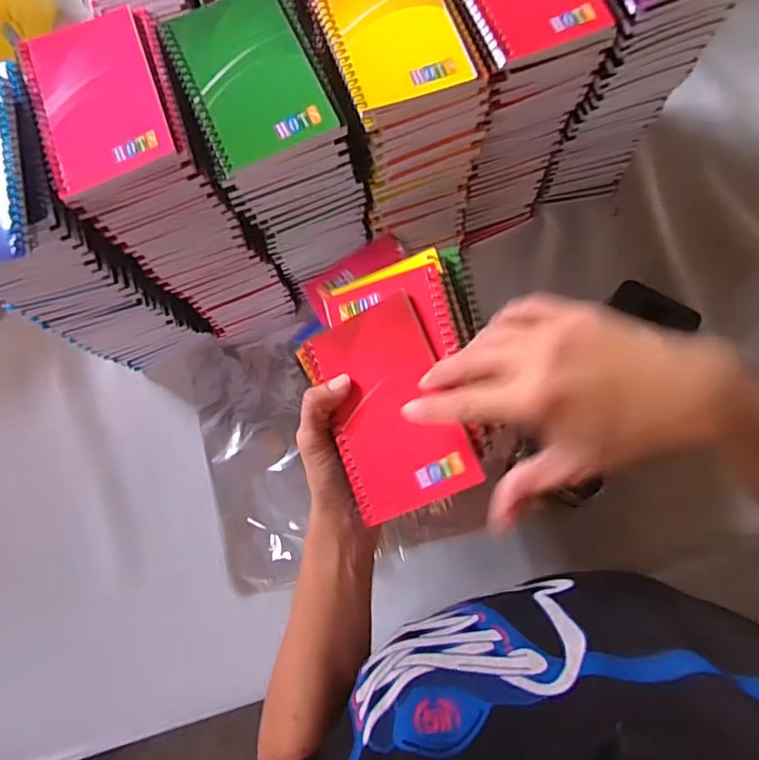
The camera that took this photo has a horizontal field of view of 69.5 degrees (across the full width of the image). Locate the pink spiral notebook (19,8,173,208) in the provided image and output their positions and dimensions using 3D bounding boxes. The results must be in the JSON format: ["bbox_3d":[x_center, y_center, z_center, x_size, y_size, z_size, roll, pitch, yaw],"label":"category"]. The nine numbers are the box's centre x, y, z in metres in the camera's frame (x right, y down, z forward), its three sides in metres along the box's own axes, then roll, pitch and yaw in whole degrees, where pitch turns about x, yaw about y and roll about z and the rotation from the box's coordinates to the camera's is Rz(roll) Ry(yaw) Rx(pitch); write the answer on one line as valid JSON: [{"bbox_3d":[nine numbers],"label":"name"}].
[{"bbox_3d":[-0.193,-0.191,0.370,0.082,0.009,0.126,-21,78,-2],"label":"pink spiral notebook"}]

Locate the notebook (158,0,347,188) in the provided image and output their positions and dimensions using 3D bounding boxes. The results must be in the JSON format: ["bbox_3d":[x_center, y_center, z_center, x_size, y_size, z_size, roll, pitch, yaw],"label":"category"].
[{"bbox_3d":[-0.090,-0.208,0.376,0.087,0.017,0.128,-22,78,-2],"label":"notebook"}]

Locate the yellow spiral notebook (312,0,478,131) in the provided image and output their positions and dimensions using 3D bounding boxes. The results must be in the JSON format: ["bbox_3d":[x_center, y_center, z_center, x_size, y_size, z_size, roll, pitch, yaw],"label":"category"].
[{"bbox_3d":[0.005,-0.249,0.377,0.084,0.007,0.129,-19,79,-4],"label":"yellow spiral notebook"}]

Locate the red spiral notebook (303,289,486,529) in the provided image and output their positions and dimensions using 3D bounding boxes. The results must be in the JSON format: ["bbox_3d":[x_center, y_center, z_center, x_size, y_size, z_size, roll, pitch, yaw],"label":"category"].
[{"bbox_3d":[0.006,0.016,0.351,0.079,0.006,0.131,-27,75,18],"label":"red spiral notebook"}]

